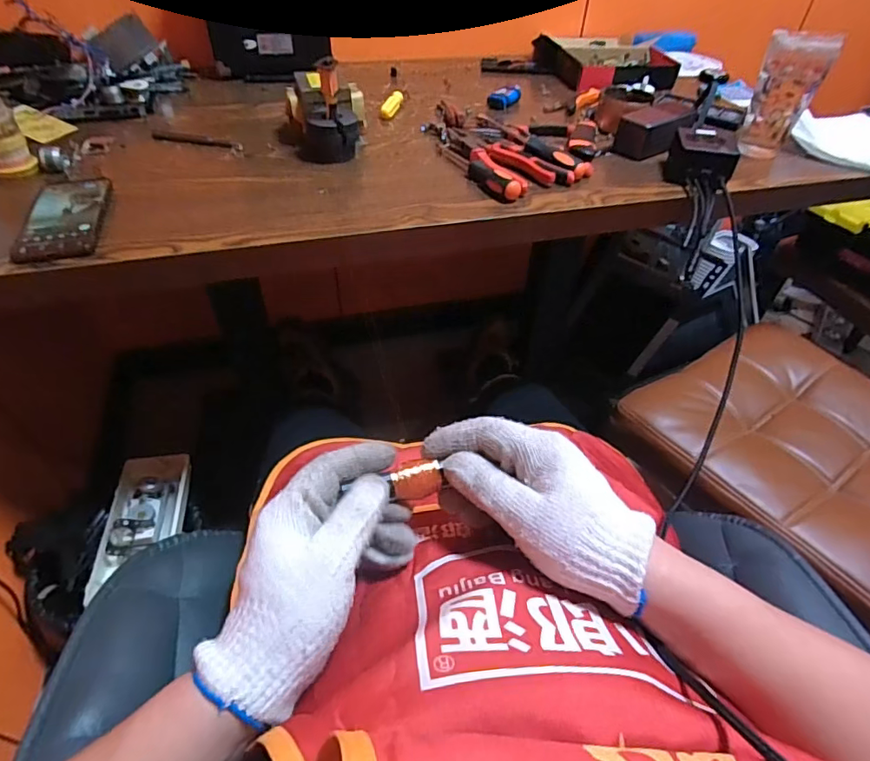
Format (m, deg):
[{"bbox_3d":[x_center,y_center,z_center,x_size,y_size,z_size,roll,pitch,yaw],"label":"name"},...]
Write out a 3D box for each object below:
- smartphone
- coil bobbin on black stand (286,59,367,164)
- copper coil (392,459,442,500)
[{"bbox_3d":[-0.397,-0.178,0.553,0.074,0.012,0.158,-11,46,-13],"label":"smartphone"},{"bbox_3d":[-0.147,-0.367,0.689,0.098,0.112,0.101,1,45,-3],"label":"coil bobbin on black stand"},{"bbox_3d":[-0.012,0.065,0.340,0.031,0.014,0.021,-3,45,-6],"label":"copper coil"}]

